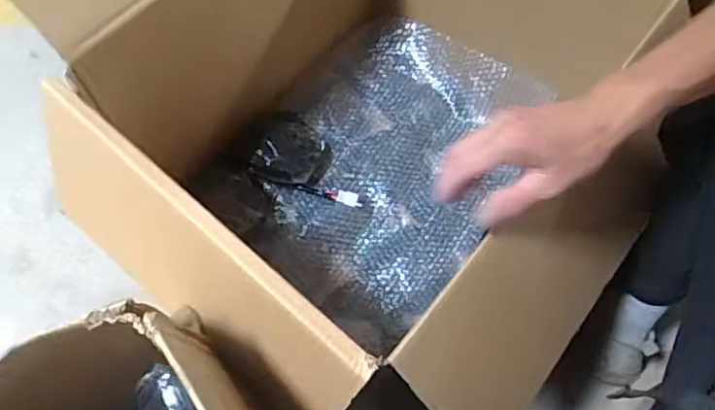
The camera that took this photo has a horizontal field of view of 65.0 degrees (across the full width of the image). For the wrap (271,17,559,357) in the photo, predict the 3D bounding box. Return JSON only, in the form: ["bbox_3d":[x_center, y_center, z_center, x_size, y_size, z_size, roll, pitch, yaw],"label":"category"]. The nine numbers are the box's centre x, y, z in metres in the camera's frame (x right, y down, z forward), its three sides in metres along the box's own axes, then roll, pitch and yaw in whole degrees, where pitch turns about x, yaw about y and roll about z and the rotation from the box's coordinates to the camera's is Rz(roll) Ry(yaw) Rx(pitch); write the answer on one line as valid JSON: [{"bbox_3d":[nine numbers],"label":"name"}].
[{"bbox_3d":[0.039,-0.074,0.854,0.370,0.082,0.475,29,67,11],"label":"wrap"}]

